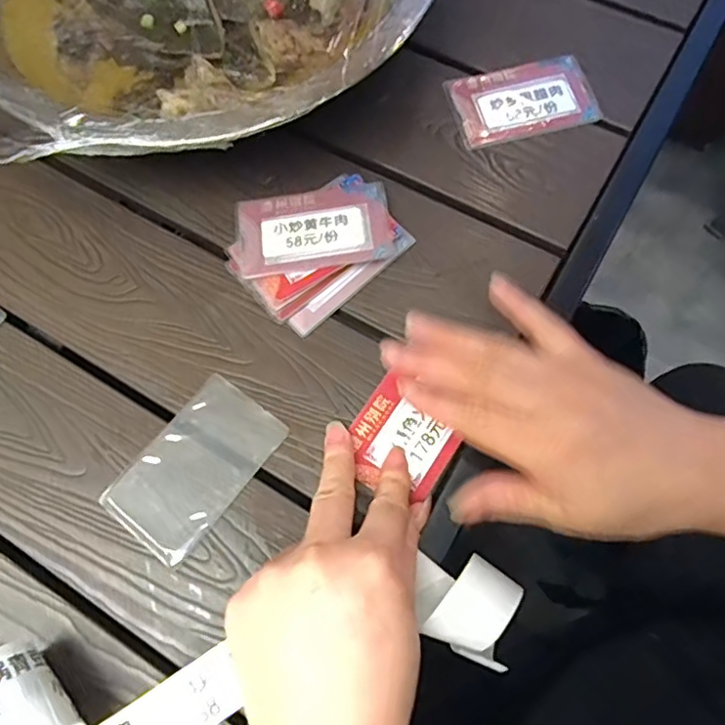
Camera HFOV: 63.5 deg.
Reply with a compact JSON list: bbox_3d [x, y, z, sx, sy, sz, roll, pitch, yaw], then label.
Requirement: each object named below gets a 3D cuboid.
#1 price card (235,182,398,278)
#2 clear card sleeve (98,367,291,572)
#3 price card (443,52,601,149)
[{"bbox_3d":[-0.029,-0.081,0.353,0.092,0.004,0.055,-9,69,3],"label":"price card"},{"bbox_3d":[-0.090,0.055,0.316,0.056,0.004,0.091,37,76,13],"label":"clear card sleeve"},{"bbox_3d":[0.104,-0.172,0.384,0.089,0.004,0.057,-15,72,-2],"label":"price card"}]

